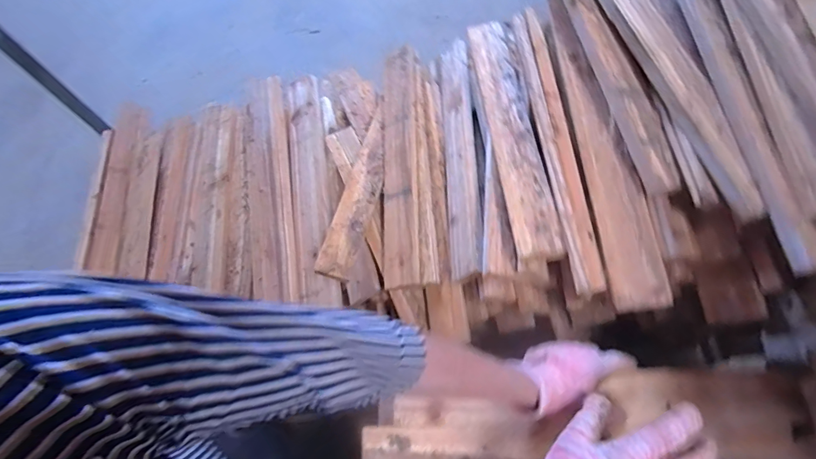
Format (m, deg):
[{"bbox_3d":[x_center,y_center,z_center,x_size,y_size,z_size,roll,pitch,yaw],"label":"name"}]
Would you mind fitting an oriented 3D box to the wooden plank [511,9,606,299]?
[{"bbox_3d":[0.209,-0.141,0.611,0.039,0.029,0.461,-4,65,-1],"label":"wooden plank"}]

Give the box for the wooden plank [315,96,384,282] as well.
[{"bbox_3d":[-0.081,-0.083,0.779,0.063,0.029,0.363,12,66,6],"label":"wooden plank"}]

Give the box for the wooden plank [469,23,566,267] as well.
[{"bbox_3d":[0.165,-0.175,0.680,0.071,0.030,0.490,-9,56,10],"label":"wooden plank"}]

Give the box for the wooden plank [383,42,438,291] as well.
[{"bbox_3d":[-0.011,-0.130,0.780,0.089,0.023,0.468,-10,69,18],"label":"wooden plank"}]

